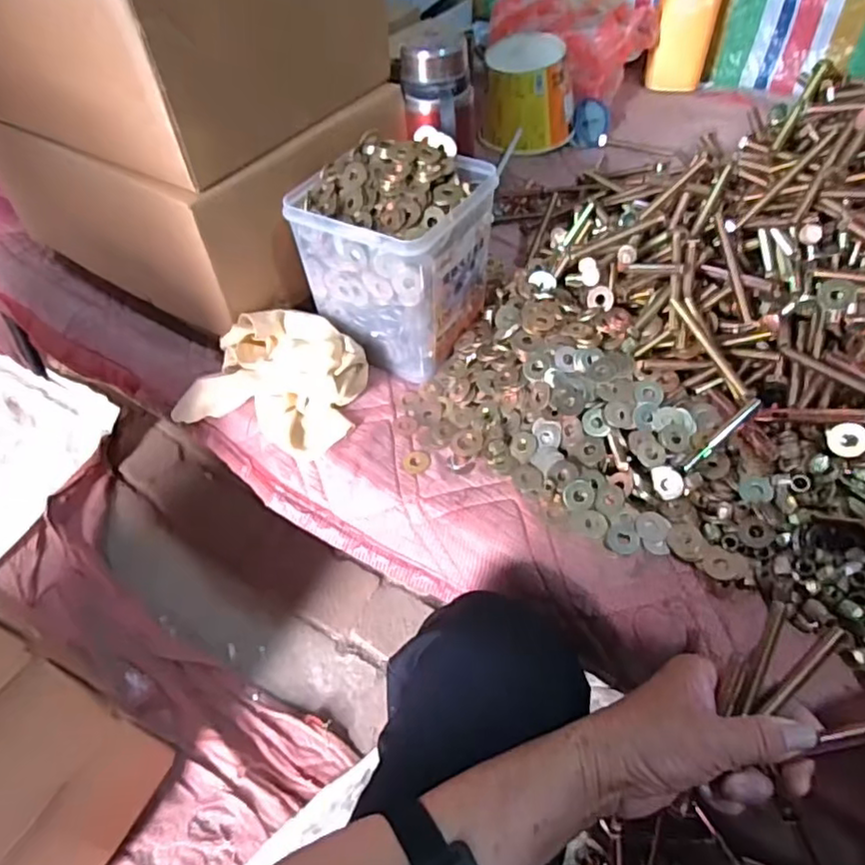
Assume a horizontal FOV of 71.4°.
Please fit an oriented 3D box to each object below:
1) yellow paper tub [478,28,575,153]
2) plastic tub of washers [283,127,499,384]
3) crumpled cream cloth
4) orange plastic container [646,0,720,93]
[{"bbox_3d":[0.134,-0.466,0.834,0.125,0.109,0.122,5,52,7],"label":"yellow paper tub"},{"bbox_3d":[-0.030,-0.173,0.581,0.138,0.158,0.143,26,58,22],"label":"plastic tub of washers"},{"bbox_3d":[-0.152,-0.059,0.578,0.178,0.056,0.122,19,56,18],"label":"crumpled cream cloth"},{"bbox_3d":[0.379,-0.606,0.913,0.083,0.133,0.073,9,53,11],"label":"orange plastic container"}]

